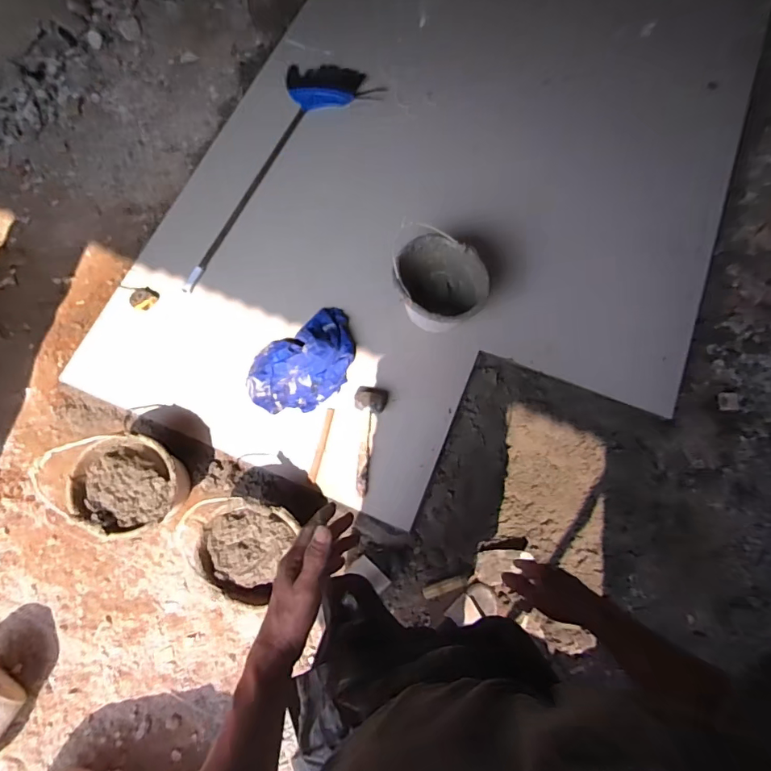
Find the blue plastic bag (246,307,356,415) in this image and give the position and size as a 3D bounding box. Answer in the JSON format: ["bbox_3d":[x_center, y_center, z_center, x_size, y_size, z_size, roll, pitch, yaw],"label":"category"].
[{"bbox_3d":[-0.249,-0.072,1.442,0.389,0.062,0.261,-37,76,-9],"label":"blue plastic bag"}]

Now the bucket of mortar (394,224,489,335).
[{"bbox_3d":[0.162,-0.299,1.418,0.253,0.227,0.280,-5,73,0],"label":"bucket of mortar"}]

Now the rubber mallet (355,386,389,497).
[{"bbox_3d":[-0.041,0.156,1.370,0.099,0.066,0.328,-1,73,1],"label":"rubber mallet"}]

